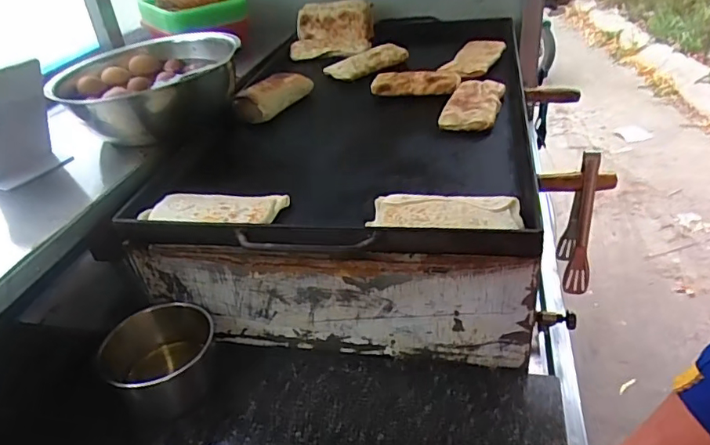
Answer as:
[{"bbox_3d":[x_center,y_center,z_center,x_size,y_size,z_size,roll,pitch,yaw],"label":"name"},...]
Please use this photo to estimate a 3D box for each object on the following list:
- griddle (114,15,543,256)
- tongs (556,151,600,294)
[{"bbox_3d":[0.016,-0.219,0.920,0.519,0.082,0.870,3,39,12],"label":"griddle"},{"bbox_3d":[0.338,-0.010,0.797,0.033,0.219,0.093,2,38,11],"label":"tongs"}]

